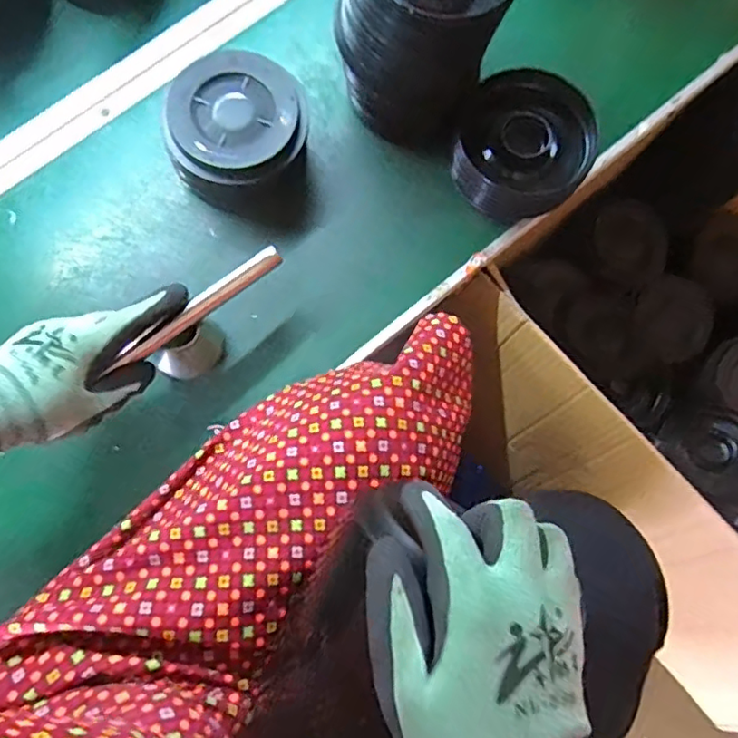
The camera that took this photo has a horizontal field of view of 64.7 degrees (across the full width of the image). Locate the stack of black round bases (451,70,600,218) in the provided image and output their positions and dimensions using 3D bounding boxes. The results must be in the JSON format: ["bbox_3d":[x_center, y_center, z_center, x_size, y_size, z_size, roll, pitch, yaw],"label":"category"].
[{"bbox_3d":[0.138,-0.199,0.533,0.120,0.066,0.114,34,80,6],"label":"stack of black round bases"}]

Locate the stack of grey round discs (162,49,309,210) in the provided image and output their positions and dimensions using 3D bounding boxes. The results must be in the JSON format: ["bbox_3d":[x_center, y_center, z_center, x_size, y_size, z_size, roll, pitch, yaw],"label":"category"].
[{"bbox_3d":[-0.116,-0.208,0.520,0.125,0.068,0.120,9,79,1],"label":"stack of grey round discs"}]

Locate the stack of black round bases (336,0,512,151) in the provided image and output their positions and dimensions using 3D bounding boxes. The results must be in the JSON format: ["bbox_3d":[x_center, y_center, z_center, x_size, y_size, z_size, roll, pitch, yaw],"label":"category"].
[{"bbox_3d":[0.045,-0.286,0.493,0.127,0.165,0.116,24,80,4],"label":"stack of black round bases"}]

